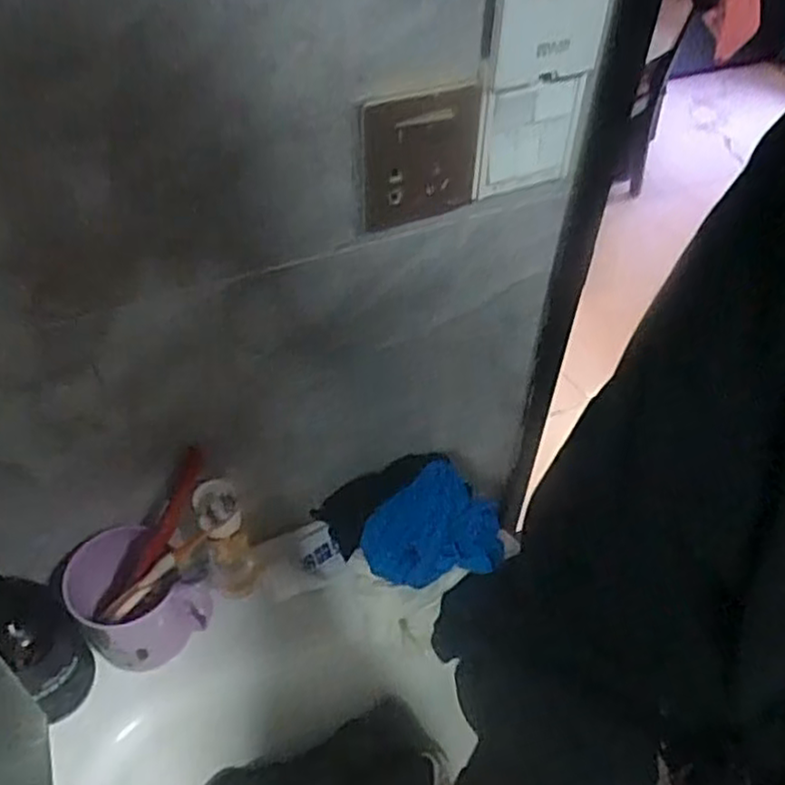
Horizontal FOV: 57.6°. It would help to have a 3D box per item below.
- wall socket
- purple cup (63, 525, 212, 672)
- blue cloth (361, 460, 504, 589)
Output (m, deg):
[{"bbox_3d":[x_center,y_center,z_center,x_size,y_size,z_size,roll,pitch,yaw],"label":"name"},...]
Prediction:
[{"bbox_3d":[0.019,-0.156,0.480,0.088,0.091,0.010,-18,48,-21],"label":"wall socket"},{"bbox_3d":[-0.213,0.174,0.586,0.090,0.097,0.084,2,44,-2],"label":"purple cup"},{"bbox_3d":[0.037,0.116,0.629,0.115,0.051,0.093,7,44,4],"label":"blue cloth"}]

